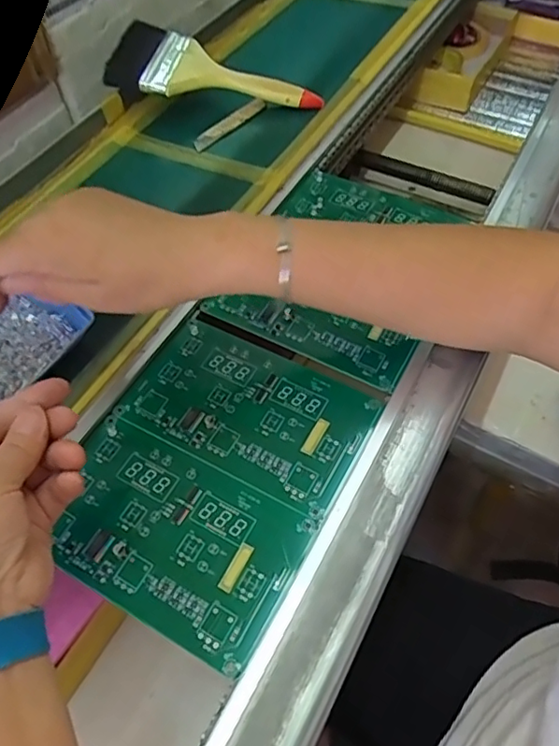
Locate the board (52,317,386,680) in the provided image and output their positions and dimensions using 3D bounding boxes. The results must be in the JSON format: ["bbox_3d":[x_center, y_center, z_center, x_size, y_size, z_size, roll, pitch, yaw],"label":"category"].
[{"bbox_3d":[-0.047,0.062,0.393,0.169,0.004,0.203,24,58,18],"label":"board"}]

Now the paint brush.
[{"bbox_3d":[-0.065,-0.330,0.634,0.224,0.019,0.108,13,56,-5],"label":"paint brush"}]

